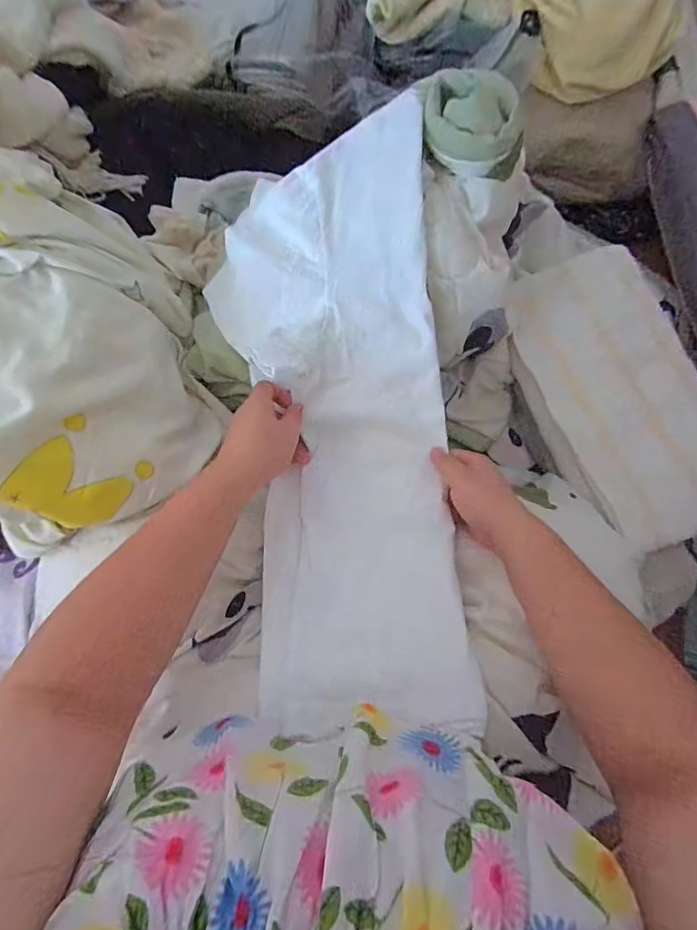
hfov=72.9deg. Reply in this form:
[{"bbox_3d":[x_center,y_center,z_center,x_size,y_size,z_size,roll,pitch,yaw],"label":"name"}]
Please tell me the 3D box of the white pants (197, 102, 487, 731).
[{"bbox_3d":[-0.011,-0.056,0.435,0.198,0.087,0.518,-4,80,-3],"label":"white pants"}]

